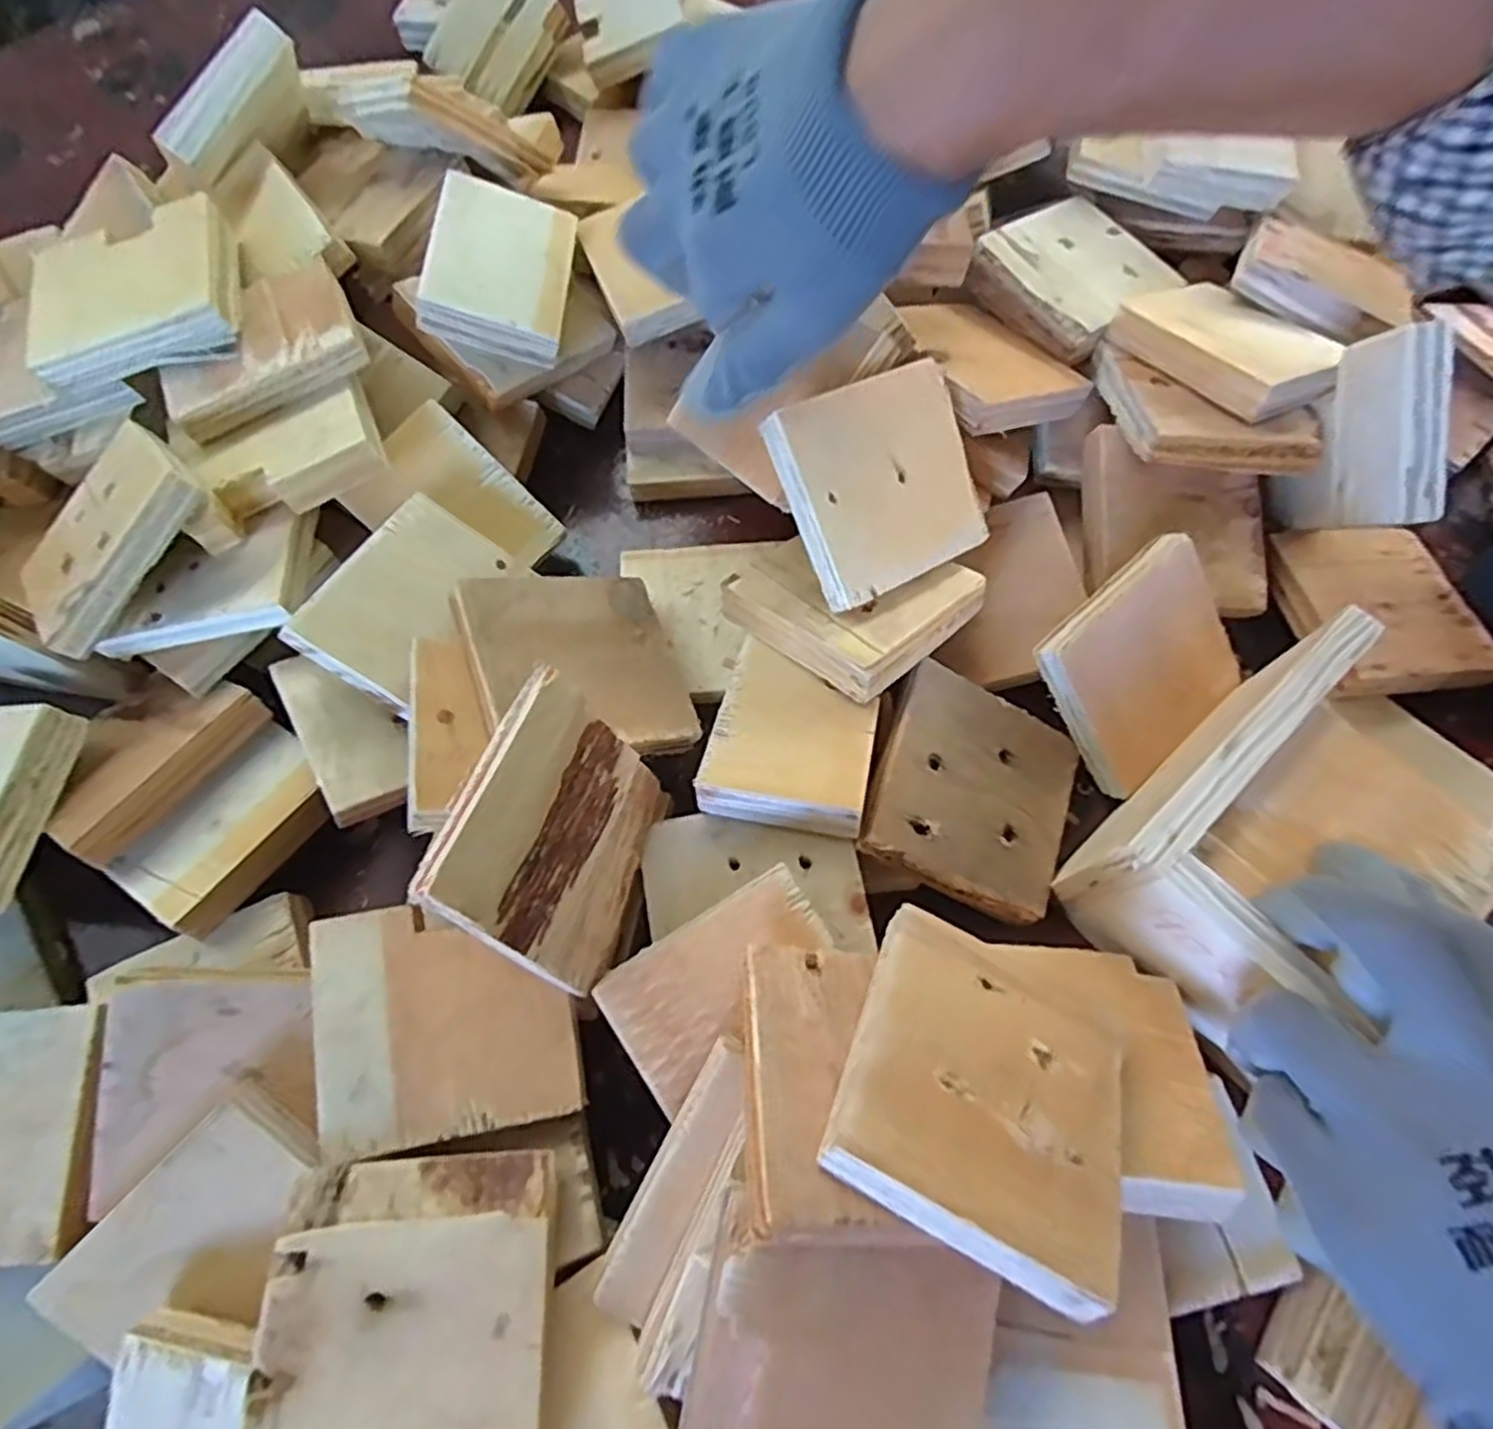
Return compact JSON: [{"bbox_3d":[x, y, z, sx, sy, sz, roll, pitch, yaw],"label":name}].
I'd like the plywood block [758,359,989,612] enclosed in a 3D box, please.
[{"bbox_3d":[0.060,-0.101,0.332,0.090,0.011,0.083,-28,104,-22],"label":"plywood block"}]

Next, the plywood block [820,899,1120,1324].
[{"bbox_3d":[0.073,0.114,0.235,0.083,0.013,0.090,27,41,7],"label":"plywood block"}]

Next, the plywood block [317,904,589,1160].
[{"bbox_3d":[-0.111,0.112,0.280,0.088,0.016,0.082,-10,67,-4],"label":"plywood block"}]

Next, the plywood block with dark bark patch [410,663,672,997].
[{"bbox_3d":[-0.066,0.047,0.284,0.009,0.095,0.092,-3,51,32],"label":"plywood block with dark bark patch"}]

